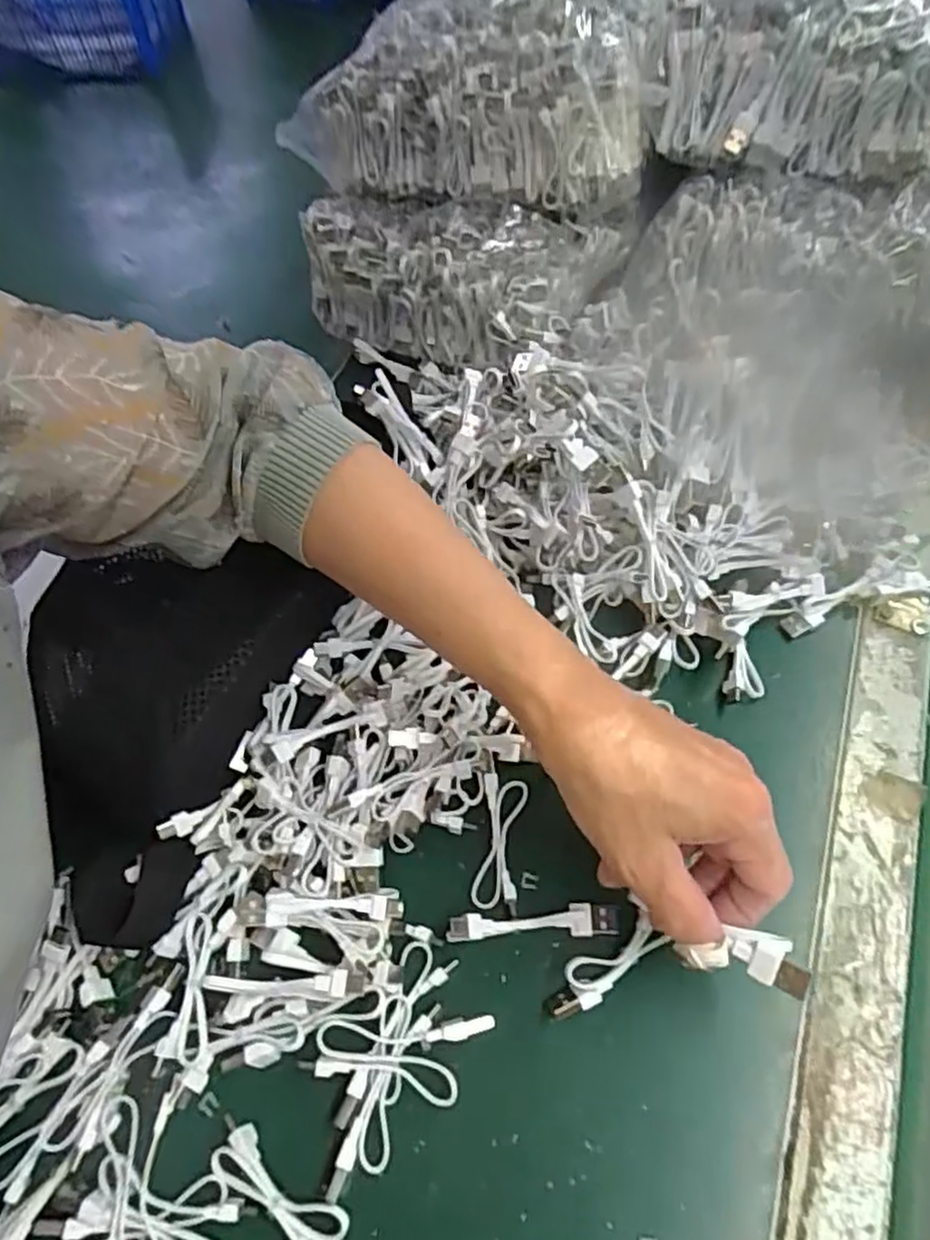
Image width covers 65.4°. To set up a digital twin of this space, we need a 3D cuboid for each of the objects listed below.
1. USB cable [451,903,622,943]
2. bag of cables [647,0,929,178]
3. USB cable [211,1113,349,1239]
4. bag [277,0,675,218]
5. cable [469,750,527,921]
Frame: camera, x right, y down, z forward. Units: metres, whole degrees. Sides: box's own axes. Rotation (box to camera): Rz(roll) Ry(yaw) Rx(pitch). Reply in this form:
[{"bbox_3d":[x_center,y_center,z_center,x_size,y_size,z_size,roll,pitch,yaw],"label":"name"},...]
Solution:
[{"bbox_3d":[0.032,0.141,0.338,0.079,0.015,0.014,-2,60,0],"label":"USB cable"},{"bbox_3d":[0.272,-0.472,0.545,0.216,0.099,0.369,12,59,12],"label":"bag of cables"},{"bbox_3d":[-0.072,0.234,0.290,0.077,0.012,0.023,31,65,18],"label":"USB cable"},{"bbox_3d":[0.028,-0.421,0.536,0.239,0.094,0.252,14,60,13],"label":"bag"},{"bbox_3d":[0.018,0.105,0.363,0.023,0.011,0.075,5,60,4],"label":"cable"}]

